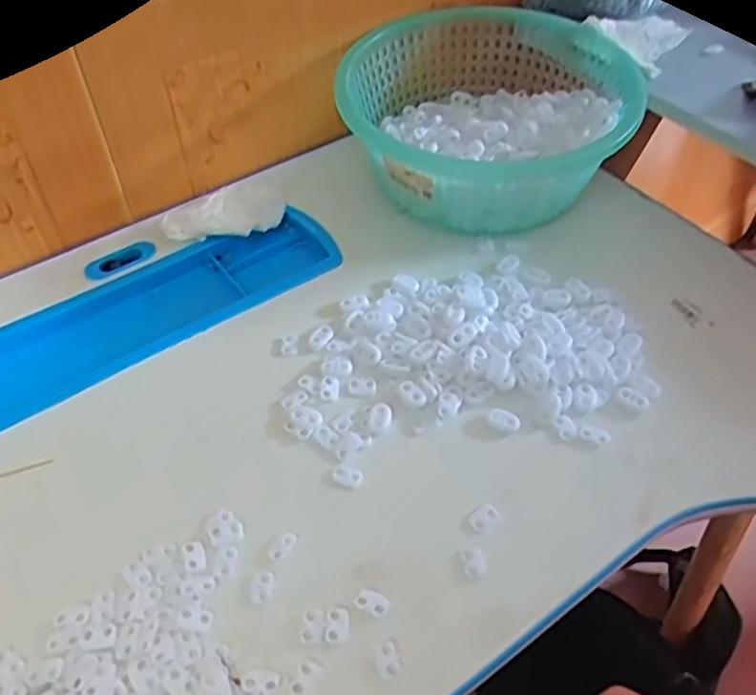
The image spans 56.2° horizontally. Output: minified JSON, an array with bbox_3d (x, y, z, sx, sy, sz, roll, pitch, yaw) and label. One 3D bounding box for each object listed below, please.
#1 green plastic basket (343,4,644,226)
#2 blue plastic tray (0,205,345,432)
[{"bbox_3d":[0.093,-0.188,0.597,0.223,0.095,0.217,-1,49,1],"label":"green plastic basket"},{"bbox_3d":[-0.172,-0.029,0.540,0.290,0.023,0.093,-29,55,-22],"label":"blue plastic tray"}]

